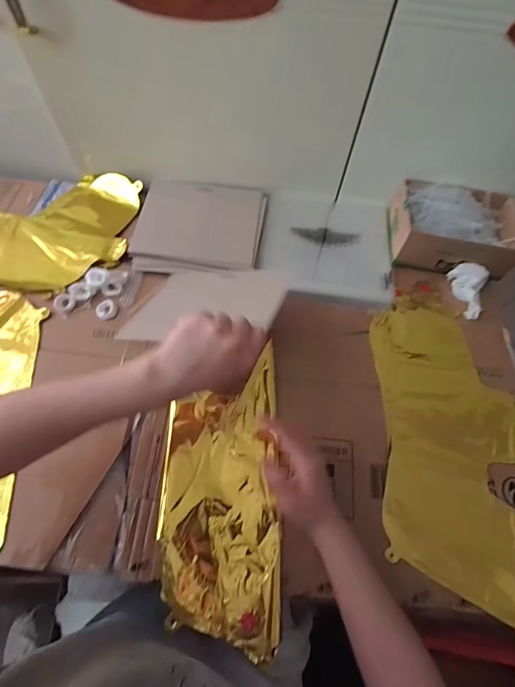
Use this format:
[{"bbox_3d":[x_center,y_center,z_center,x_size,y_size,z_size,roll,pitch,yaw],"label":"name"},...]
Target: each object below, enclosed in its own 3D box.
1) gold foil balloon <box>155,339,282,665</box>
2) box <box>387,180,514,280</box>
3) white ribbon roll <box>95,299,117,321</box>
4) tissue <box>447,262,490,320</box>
[{"bbox_3d":[-0.044,0.170,0.428,0.136,0.011,0.308,0,67,-2],"label":"gold foil balloon"},{"bbox_3d":[0.316,-0.183,0.566,0.188,0.064,0.131,6,65,1],"label":"box"},{"bbox_3d":[-0.217,-0.048,0.511,0.028,0.005,0.030,1,65,-1],"label":"white ribbon roll"},{"bbox_3d":[0.329,-0.082,0.544,0.045,0.028,0.086,1,65,-1],"label":"tissue"}]

